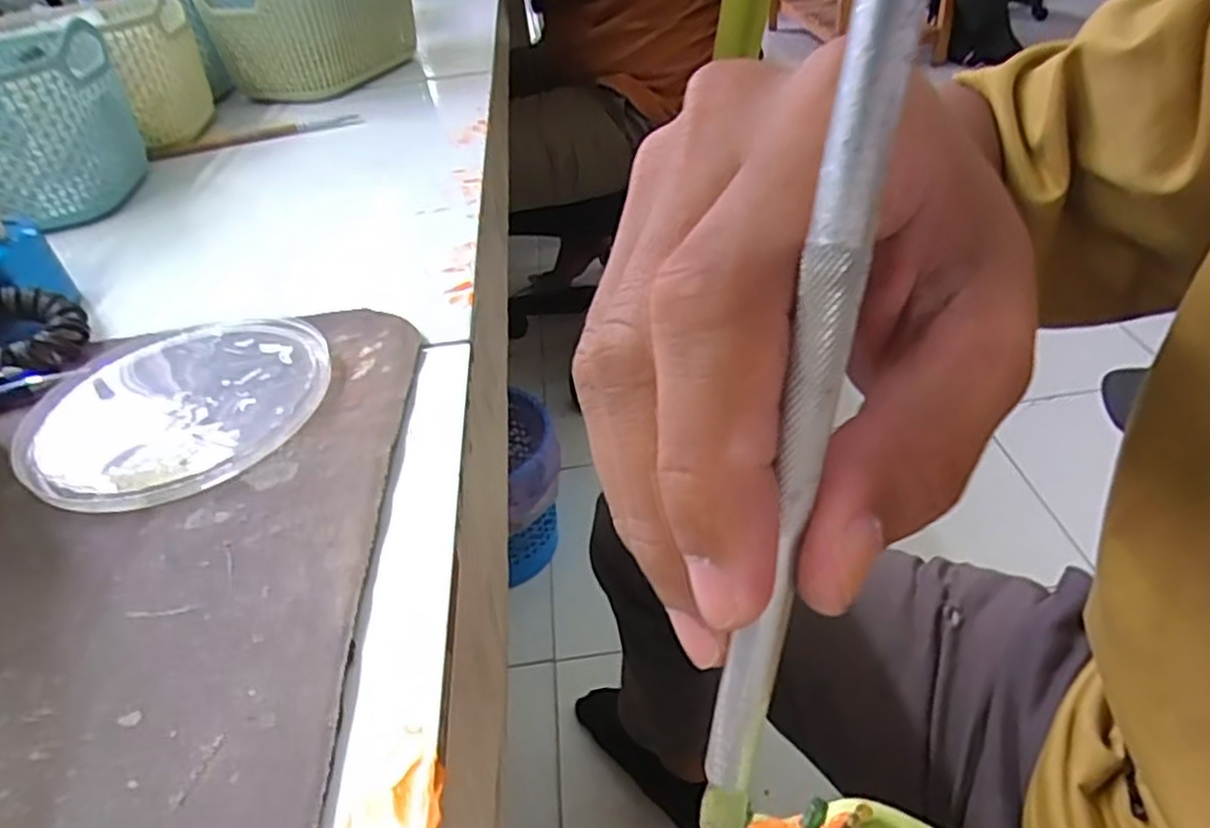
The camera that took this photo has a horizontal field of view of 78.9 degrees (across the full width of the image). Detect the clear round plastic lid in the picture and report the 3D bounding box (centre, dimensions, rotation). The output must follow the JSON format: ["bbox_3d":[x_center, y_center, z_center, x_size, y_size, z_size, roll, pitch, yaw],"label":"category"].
[{"bbox_3d":[-0.155,-0.007,0.267,0.102,0.005,0.102,-4,39,3],"label":"clear round plastic lid"}]

